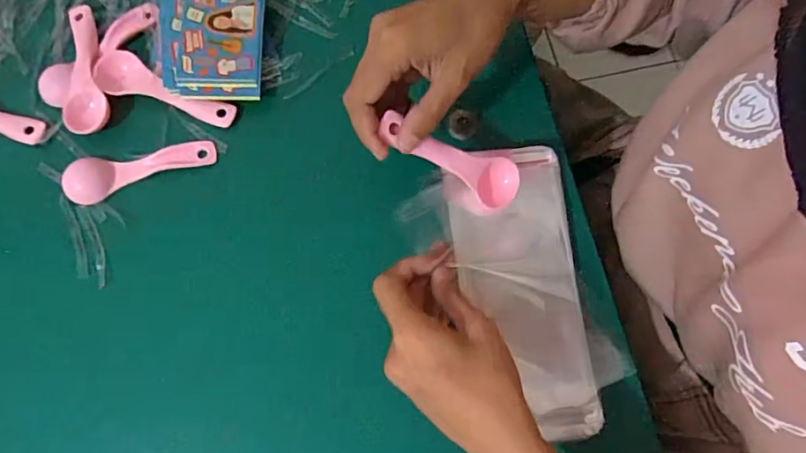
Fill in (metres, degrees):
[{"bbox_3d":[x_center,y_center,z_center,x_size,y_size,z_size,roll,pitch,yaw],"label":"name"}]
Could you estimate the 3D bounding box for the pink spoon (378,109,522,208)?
[{"bbox_3d":[0.032,-0.044,0.334,0.107,0.014,0.030,23,78,-24],"label":"pink spoon"}]

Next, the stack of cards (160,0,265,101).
[{"bbox_3d":[-0.154,-0.152,0.402,0.087,0.013,0.109,-1,78,3],"label":"stack of cards"}]

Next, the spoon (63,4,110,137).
[{"bbox_3d":[-0.247,-0.126,0.400,0.032,0.011,0.111,-8,78,-1],"label":"spoon"}]

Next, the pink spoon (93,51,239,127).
[{"bbox_3d":[-0.189,-0.104,0.397,0.118,0.010,0.033,26,80,6],"label":"pink spoon"}]

